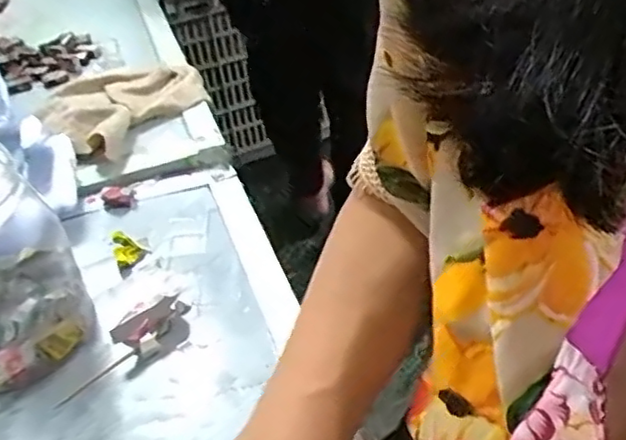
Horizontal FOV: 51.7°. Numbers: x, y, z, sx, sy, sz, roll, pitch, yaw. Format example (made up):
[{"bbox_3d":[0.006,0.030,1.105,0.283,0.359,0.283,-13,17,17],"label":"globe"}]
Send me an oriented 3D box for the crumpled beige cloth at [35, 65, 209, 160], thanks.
[{"bbox_3d":[-0.185,-0.113,0.614,0.123,0.032,0.152,20,47,27],"label":"crumpled beige cloth"}]

